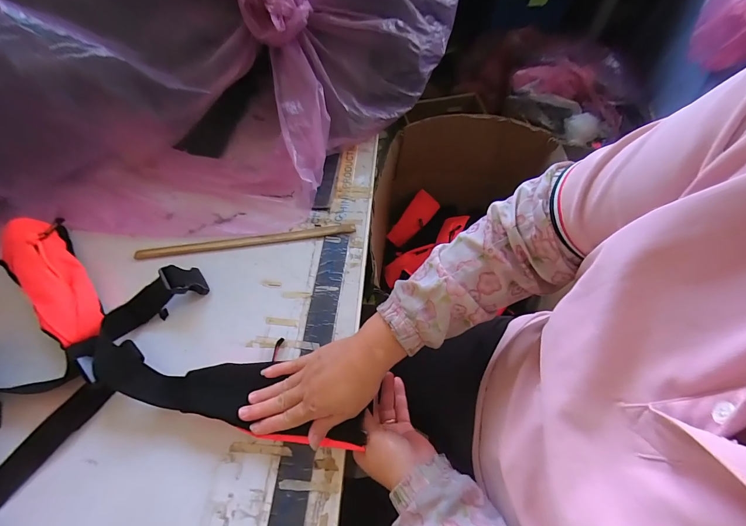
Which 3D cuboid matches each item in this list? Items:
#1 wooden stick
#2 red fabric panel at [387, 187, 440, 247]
[{"bbox_3d":[-0.198,-0.035,0.514,0.338,0.007,0.016,-7,62,-3],"label":"wooden stick"},{"bbox_3d":[0.158,-0.165,1.280,0.226,0.107,0.020,-51,29,9],"label":"red fabric panel"}]

